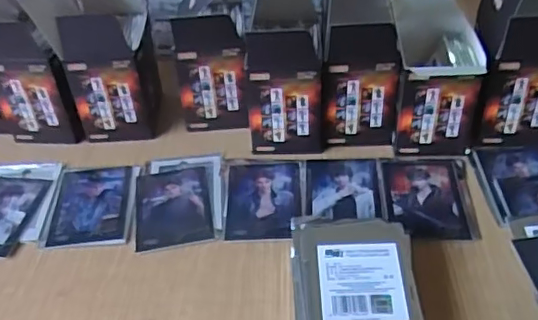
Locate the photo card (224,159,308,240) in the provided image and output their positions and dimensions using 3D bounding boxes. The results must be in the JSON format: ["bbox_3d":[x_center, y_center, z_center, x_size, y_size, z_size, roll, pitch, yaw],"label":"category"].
[{"bbox_3d":[-0.003,0.034,0.539,0.073,0.004,0.101,-1,42,3],"label":"photo card"}]

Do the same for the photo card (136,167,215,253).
[{"bbox_3d":[-0.089,0.043,0.539,0.069,0.004,0.098,-10,41,-3],"label":"photo card"}]

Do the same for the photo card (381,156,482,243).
[{"bbox_3d":[0.148,0.034,0.536,0.077,0.008,0.106,1,42,5],"label":"photo card"}]

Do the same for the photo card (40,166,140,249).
[{"bbox_3d":[-0.167,0.042,0.546,0.077,0.004,0.104,-4,42,0],"label":"photo card"}]

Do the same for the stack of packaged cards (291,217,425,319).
[{"bbox_3d":[0.066,0.096,0.439,0.092,0.041,0.127,-2,42,2],"label":"stack of packaged cards"}]

